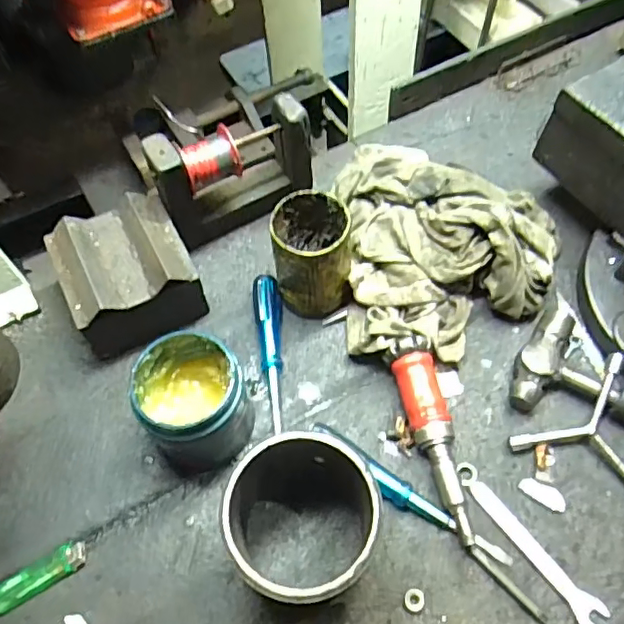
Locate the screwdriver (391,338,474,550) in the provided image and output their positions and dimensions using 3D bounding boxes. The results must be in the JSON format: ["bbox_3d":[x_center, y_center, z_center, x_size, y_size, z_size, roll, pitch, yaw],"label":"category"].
[{"bbox_3d":[0.112,0.108,0.503,0.040,0.043,0.178,-14,59,-5],"label":"screwdriver"}]

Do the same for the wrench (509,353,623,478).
[{"bbox_3d":[0.230,0.104,0.500,0.105,0.017,0.125,-5,75,6],"label":"wrench"}]

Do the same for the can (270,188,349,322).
[{"bbox_3d":[0.002,-0.056,0.563,0.069,0.111,0.089,0,59,3],"label":"can"}]

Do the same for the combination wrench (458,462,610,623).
[{"bbox_3d":[0.178,0.192,0.471,0.025,0.006,0.153,-35,63,-17],"label":"combination wrench"}]

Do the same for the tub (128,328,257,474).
[{"bbox_3d":[-0.105,0.081,0.494,0.087,0.100,0.089,-1,59,2],"label":"tub"}]

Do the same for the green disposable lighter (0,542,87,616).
[{"bbox_3d":[-0.229,0.221,0.474,0.080,0.009,0.024,-28,62,-13],"label":"green disposable lighter"}]

